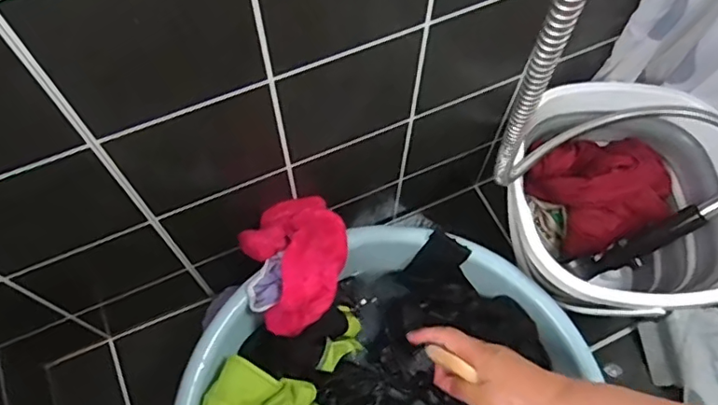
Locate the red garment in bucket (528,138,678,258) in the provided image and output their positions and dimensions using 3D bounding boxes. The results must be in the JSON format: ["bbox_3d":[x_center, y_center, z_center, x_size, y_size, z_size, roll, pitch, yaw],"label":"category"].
[{"bbox_3d":[0.324,-0.023,0.753,0.175,0.106,0.141,-14,65,-7],"label":"red garment in bucket"}]

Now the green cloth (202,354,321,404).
[{"bbox_3d":[-0.101,0.218,0.608,0.110,0.068,0.071,14,65,7],"label":"green cloth"}]

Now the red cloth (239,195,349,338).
[{"bbox_3d":[-0.067,0.061,0.643,0.112,0.057,0.143,-17,65,-8],"label":"red cloth"}]

